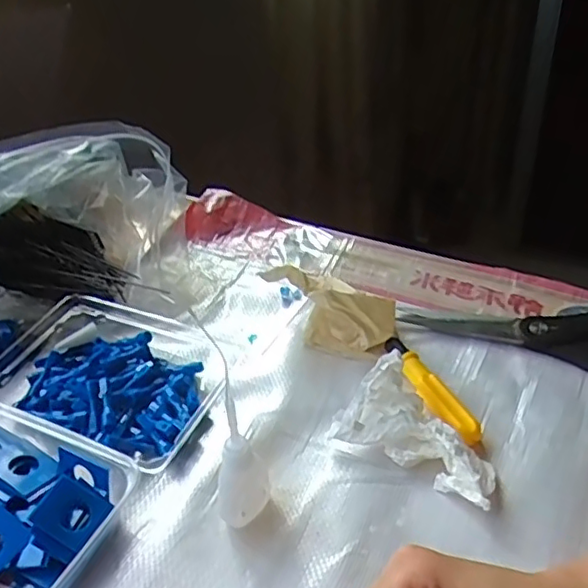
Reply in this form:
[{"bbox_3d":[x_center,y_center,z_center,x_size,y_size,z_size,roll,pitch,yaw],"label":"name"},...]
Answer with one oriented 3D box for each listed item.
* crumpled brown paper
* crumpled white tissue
[{"bbox_3d":[0.024,0.012,0.465,0.102,0.056,0.033,8,40,16],"label":"crumpled brown paper"},{"bbox_3d":[0.078,0.089,0.375,0.055,0.047,0.098,-30,45,-28],"label":"crumpled white tissue"}]

